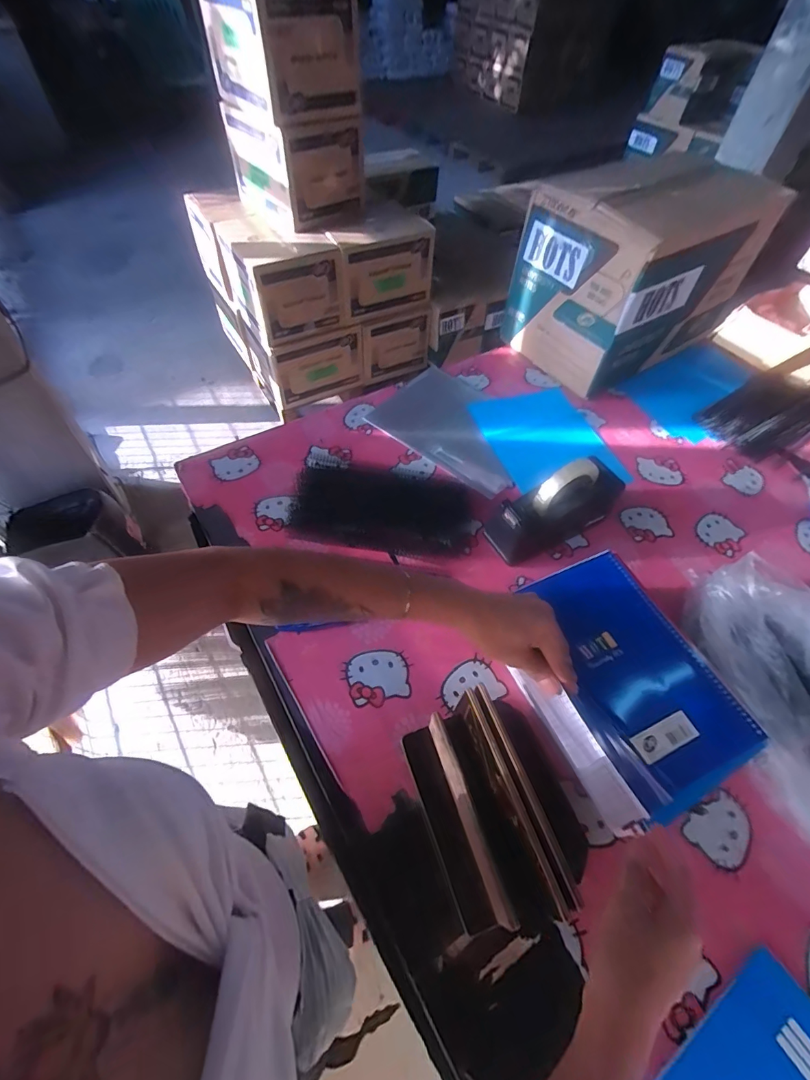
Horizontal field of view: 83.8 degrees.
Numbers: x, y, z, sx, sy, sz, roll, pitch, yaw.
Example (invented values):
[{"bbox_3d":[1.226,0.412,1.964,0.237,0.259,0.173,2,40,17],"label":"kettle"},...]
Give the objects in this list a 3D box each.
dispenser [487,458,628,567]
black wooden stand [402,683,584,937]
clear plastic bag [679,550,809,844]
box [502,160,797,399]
[{"bbox_3d":[0.238,-0.053,0.700,0.200,0.127,0.076,-20,58,-16],"label":"dispenser"},{"bbox_3d":[0.076,0.278,0.463,0.089,0.114,0.206,-16,57,-14],"label":"black wooden stand"},{"bbox_3d":[0.489,0.192,0.549,0.205,0.111,0.338,-8,55,-8],"label":"clear plastic bag"},{"bbox_3d":[0.469,-0.553,0.948,0.411,0.305,0.280,-27,60,-20],"label":"box"}]

